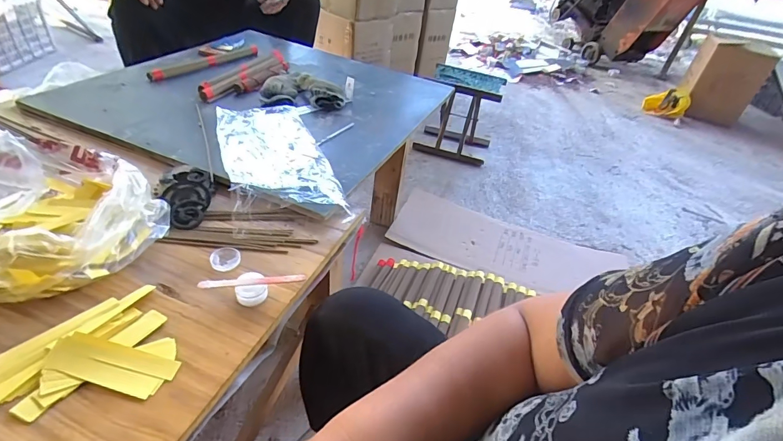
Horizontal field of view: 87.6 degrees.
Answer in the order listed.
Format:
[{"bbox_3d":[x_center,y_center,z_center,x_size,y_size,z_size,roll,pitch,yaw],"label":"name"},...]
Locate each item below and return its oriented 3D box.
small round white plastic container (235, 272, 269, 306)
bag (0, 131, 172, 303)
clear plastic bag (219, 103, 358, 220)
[{"bbox_3d":[-0.171,0.085,0.503,0.035,0.028,0.032,6,38,-4],"label":"small round white plastic container"},{"bbox_3d":[-0.421,-0.011,0.517,0.232,0.095,0.218,-15,44,-28],"label":"bag"},{"bbox_3d":[-0.207,-0.120,0.719,0.164,0.043,0.353,-10,42,-22],"label":"clear plastic bag"}]

